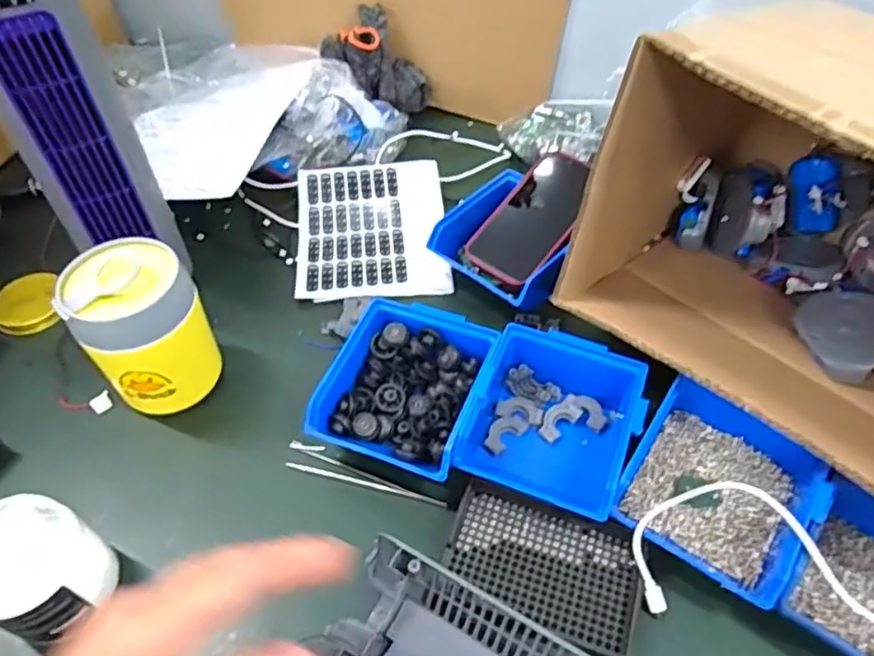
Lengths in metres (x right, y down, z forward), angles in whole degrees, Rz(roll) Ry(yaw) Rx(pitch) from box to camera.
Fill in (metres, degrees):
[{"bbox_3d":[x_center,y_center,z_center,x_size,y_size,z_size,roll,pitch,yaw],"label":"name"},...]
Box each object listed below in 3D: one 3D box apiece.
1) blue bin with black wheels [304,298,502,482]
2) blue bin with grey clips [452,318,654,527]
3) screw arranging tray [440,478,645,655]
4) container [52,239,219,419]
[{"bbox_3d":[-0.024,0.054,0.510,0.118,0.067,0.135,15,52,13],"label":"blue bin with black wheels"},{"bbox_3d":[0.090,0.075,0.486,0.121,0.062,0.133,17,53,14],"label":"blue bin with grey clips"},{"bbox_3d":[0.074,0.166,0.439,0.132,0.023,0.084,16,52,13],"label":"screw arranging tray"},{"bbox_3d":[-0.232,0.006,0.509,0.078,0.135,0.091,37,59,26],"label":"container"}]

